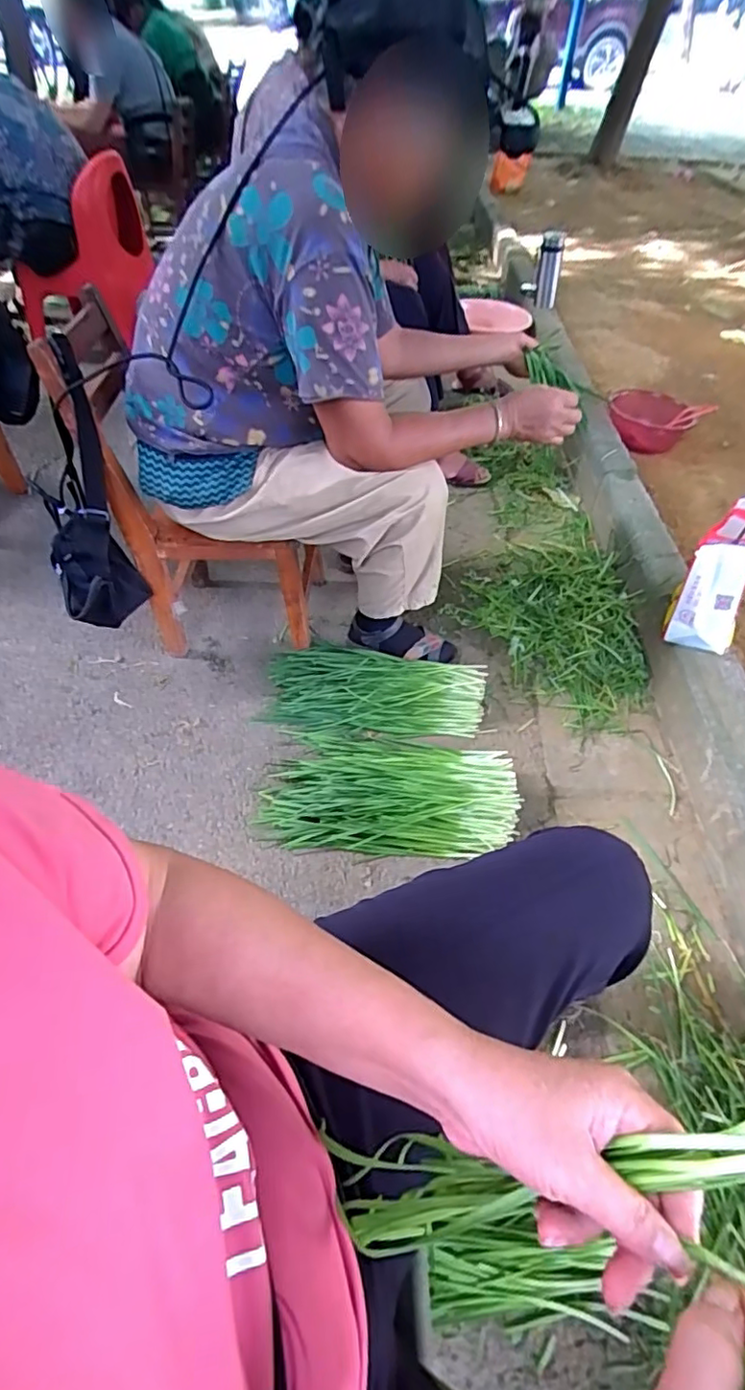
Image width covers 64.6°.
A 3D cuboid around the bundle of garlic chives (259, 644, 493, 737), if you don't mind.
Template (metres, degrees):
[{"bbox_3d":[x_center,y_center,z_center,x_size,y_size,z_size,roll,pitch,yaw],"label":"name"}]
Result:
[{"bbox_3d":[0.003,-0.014,1.138,0.421,0.073,0.179,7,50,4],"label":"bundle of garlic chives"}]

